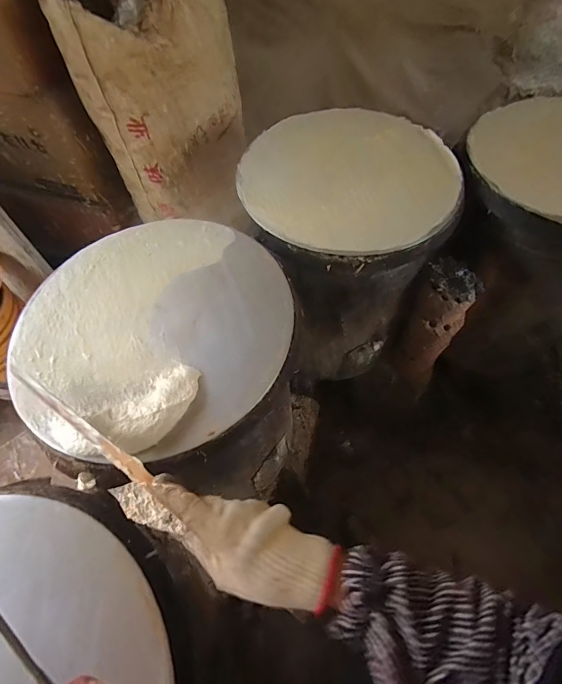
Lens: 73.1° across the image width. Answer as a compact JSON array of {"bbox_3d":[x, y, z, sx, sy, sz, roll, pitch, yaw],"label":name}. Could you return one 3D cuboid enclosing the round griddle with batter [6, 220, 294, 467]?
[{"bbox_3d":[-0.177,-0.030,0.528,0.374,0.026,0.369,-1,60,2],"label":"round griddle with batter"}]

